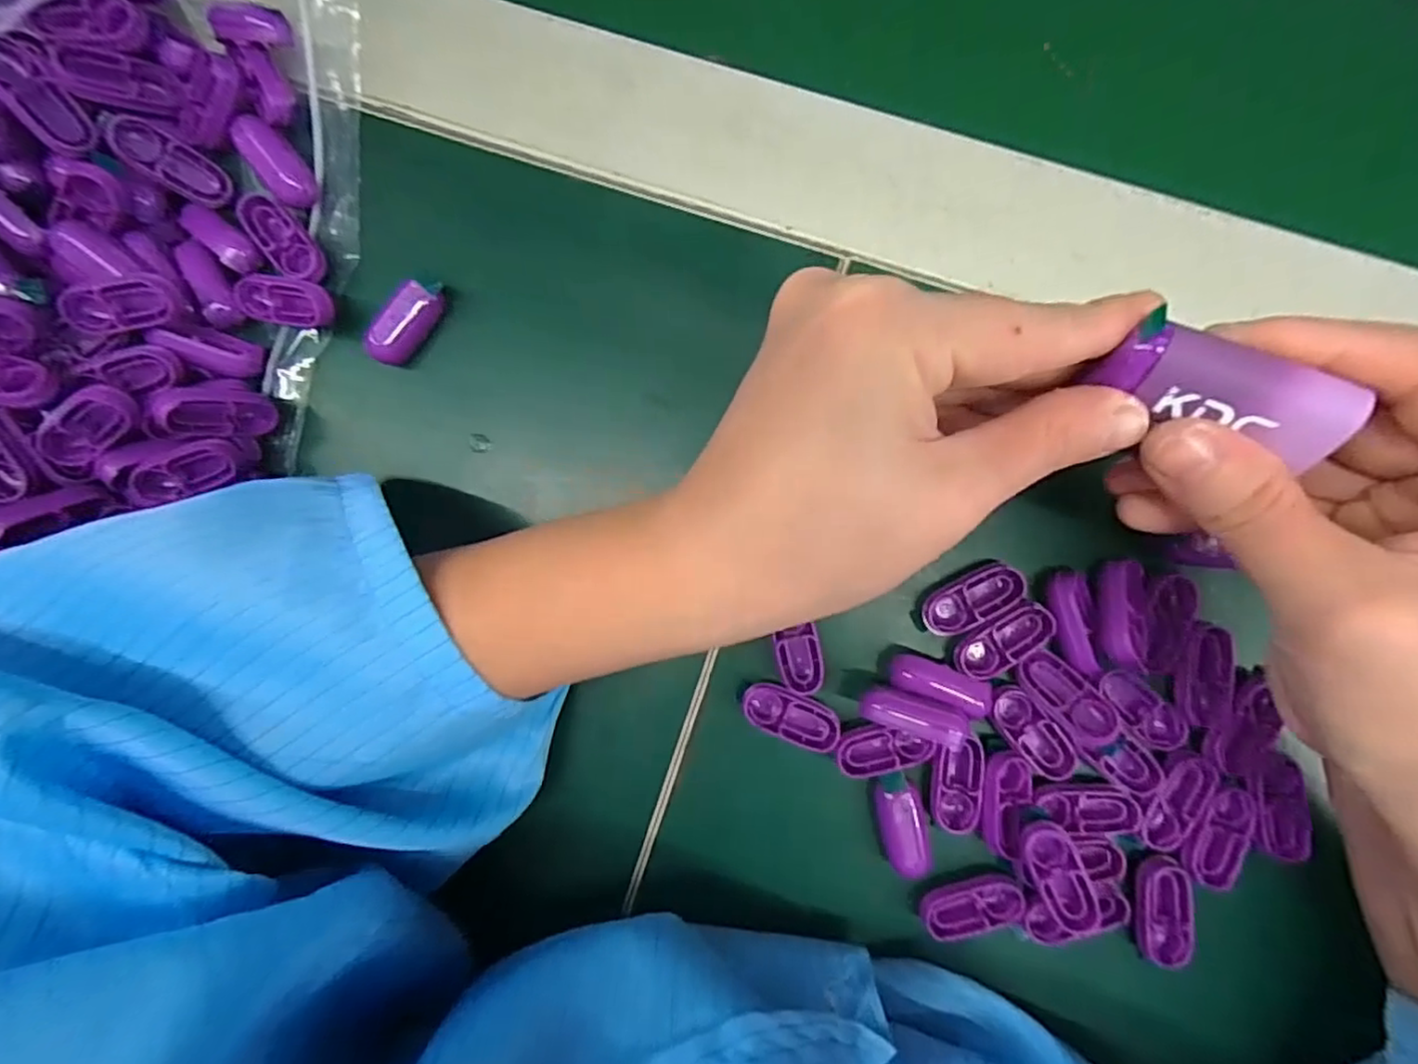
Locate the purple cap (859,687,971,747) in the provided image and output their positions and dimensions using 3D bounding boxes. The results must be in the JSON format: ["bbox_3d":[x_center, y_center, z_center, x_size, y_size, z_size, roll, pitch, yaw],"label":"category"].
[{"bbox_3d":[0.066,0.059,0.209,0.033,0.009,0.011,13,90,20],"label":"purple cap"}]

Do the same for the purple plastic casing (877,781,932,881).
[{"bbox_3d":[0.067,0.101,0.218,0.016,0.006,0.030,-12,88,3],"label":"purple plastic casing"}]

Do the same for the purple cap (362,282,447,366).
[{"bbox_3d":[-0.107,-0.073,0.229,0.012,0.015,0.030,38,91,4],"label":"purple cap"}]

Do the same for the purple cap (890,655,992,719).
[{"bbox_3d":[0.077,0.051,0.215,0.032,0.007,0.012,19,90,4],"label":"purple cap"}]

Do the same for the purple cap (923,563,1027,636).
[{"bbox_3d":[0.089,0.023,0.218,0.033,0.007,0.017,-30,87,3],"label":"purple cap"}]

